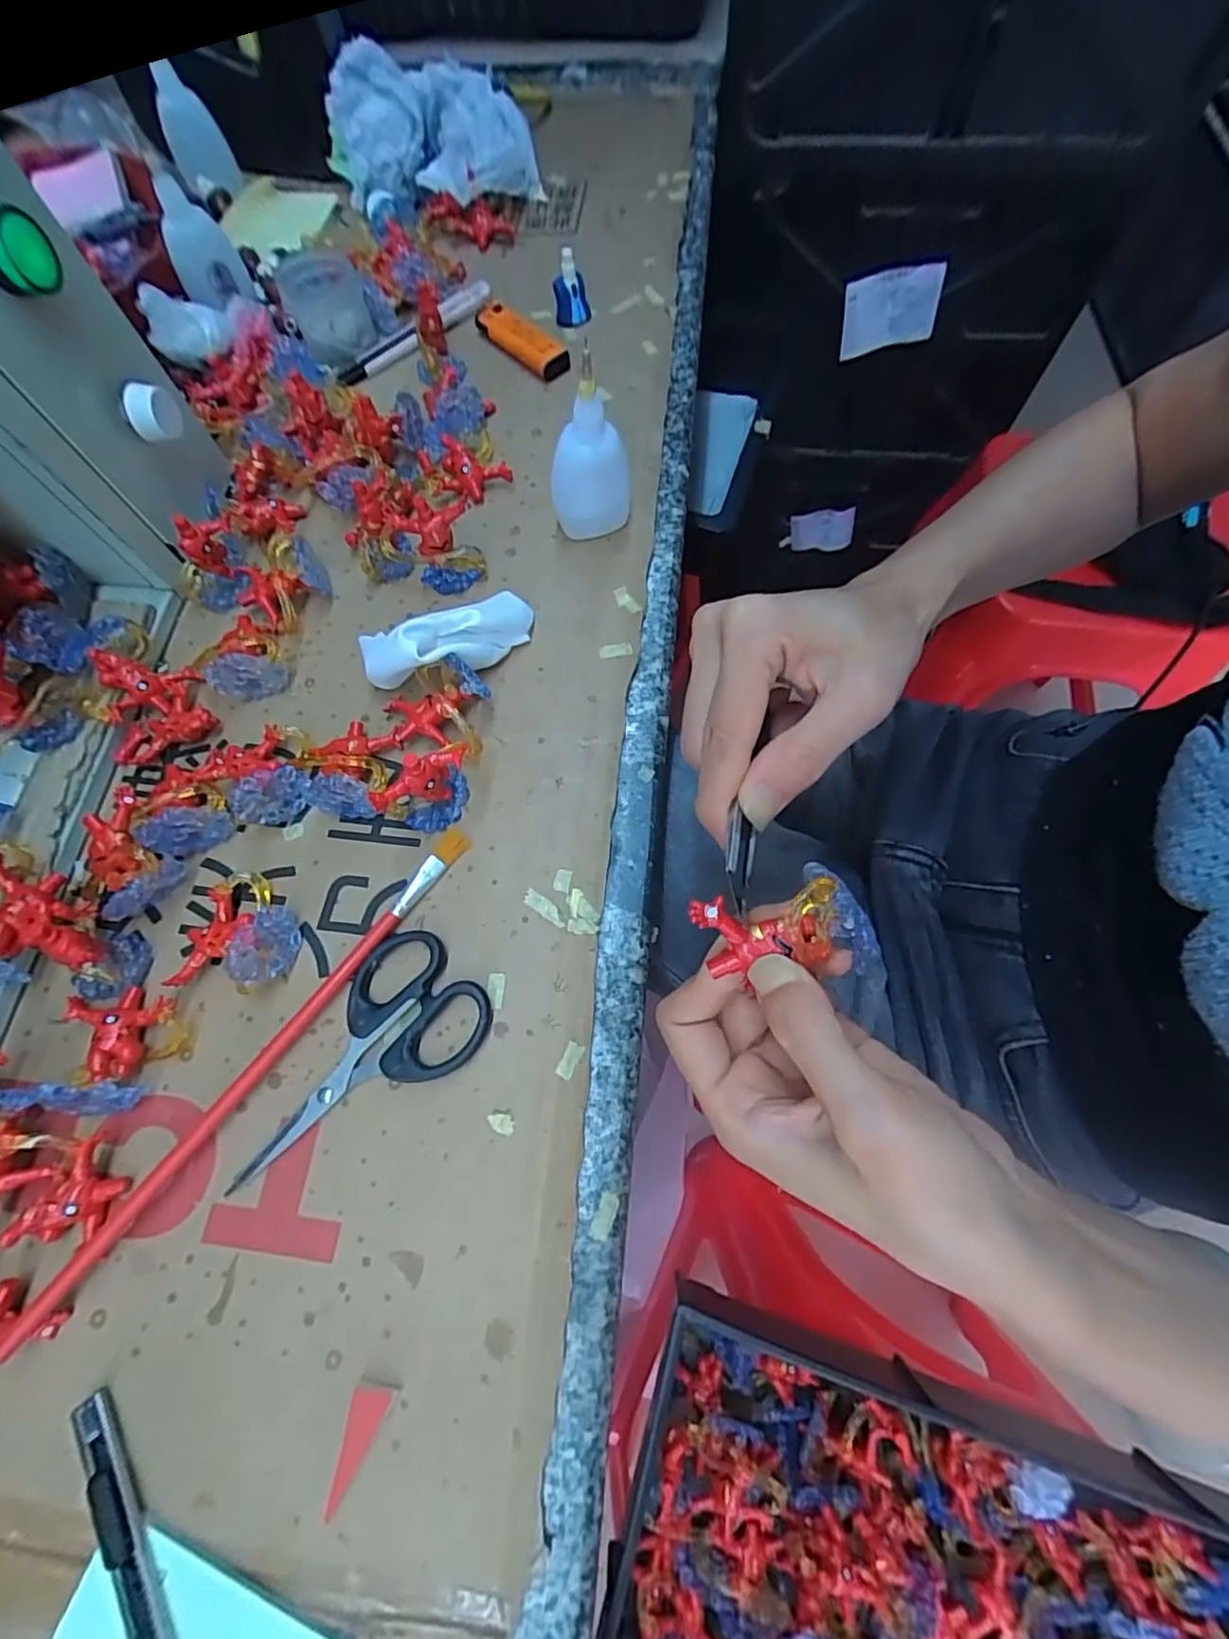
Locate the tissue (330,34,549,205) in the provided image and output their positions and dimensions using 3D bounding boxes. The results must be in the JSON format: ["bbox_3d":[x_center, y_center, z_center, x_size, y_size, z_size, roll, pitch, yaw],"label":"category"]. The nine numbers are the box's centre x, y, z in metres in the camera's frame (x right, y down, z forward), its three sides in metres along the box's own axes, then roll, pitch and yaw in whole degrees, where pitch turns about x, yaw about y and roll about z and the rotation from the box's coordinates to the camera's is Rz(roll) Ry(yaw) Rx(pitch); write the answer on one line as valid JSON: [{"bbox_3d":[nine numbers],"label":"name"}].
[{"bbox_3d":[-0.144,-0.533,0.467,0.159,0.066,0.116,-15,70,-3],"label":"tissue"}]

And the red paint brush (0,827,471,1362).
[{"bbox_3d":[-0.155,0.104,0.270,0.013,0.015,0.258,35,75,13],"label":"red paint brush"}]

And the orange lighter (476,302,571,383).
[{"bbox_3d":[-0.066,-0.335,0.422,0.022,0.016,0.090,-40,74,-12],"label":"orange lighter"}]

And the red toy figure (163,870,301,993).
[{"bbox_3d":[-0.181,0.051,0.285,0.058,0.029,0.054,5,70,4],"label":"red toy figure"}]

